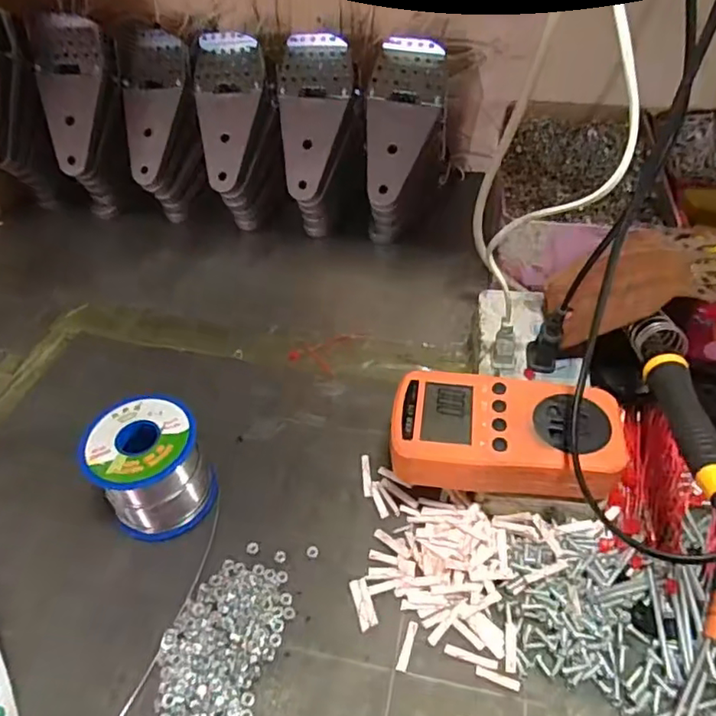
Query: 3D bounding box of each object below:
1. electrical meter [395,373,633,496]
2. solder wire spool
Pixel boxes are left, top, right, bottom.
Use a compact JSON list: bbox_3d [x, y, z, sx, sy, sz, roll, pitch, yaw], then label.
[{"bbox_3d":[0.085,0.046,0.339,0.126,0.028,0.073,3,47,6],"label":"electrical meter"},{"bbox_3d":[-0.127,0.067,0.361,0.063,0.065,0.061,-2,46,2],"label":"solder wire spool"}]

